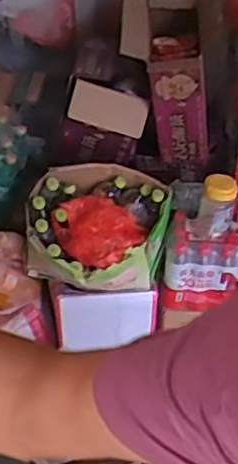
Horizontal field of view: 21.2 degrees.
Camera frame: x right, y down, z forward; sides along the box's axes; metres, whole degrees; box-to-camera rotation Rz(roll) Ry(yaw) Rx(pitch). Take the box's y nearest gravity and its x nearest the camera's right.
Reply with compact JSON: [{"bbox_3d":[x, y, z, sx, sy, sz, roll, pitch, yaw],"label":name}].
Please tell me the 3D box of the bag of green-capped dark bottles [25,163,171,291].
[{"bbox_3d":[-0.055,-0.003,1.724,0.346,0.242,0.356,11,44,12],"label":"bag of green-capped dark bottles"}]

